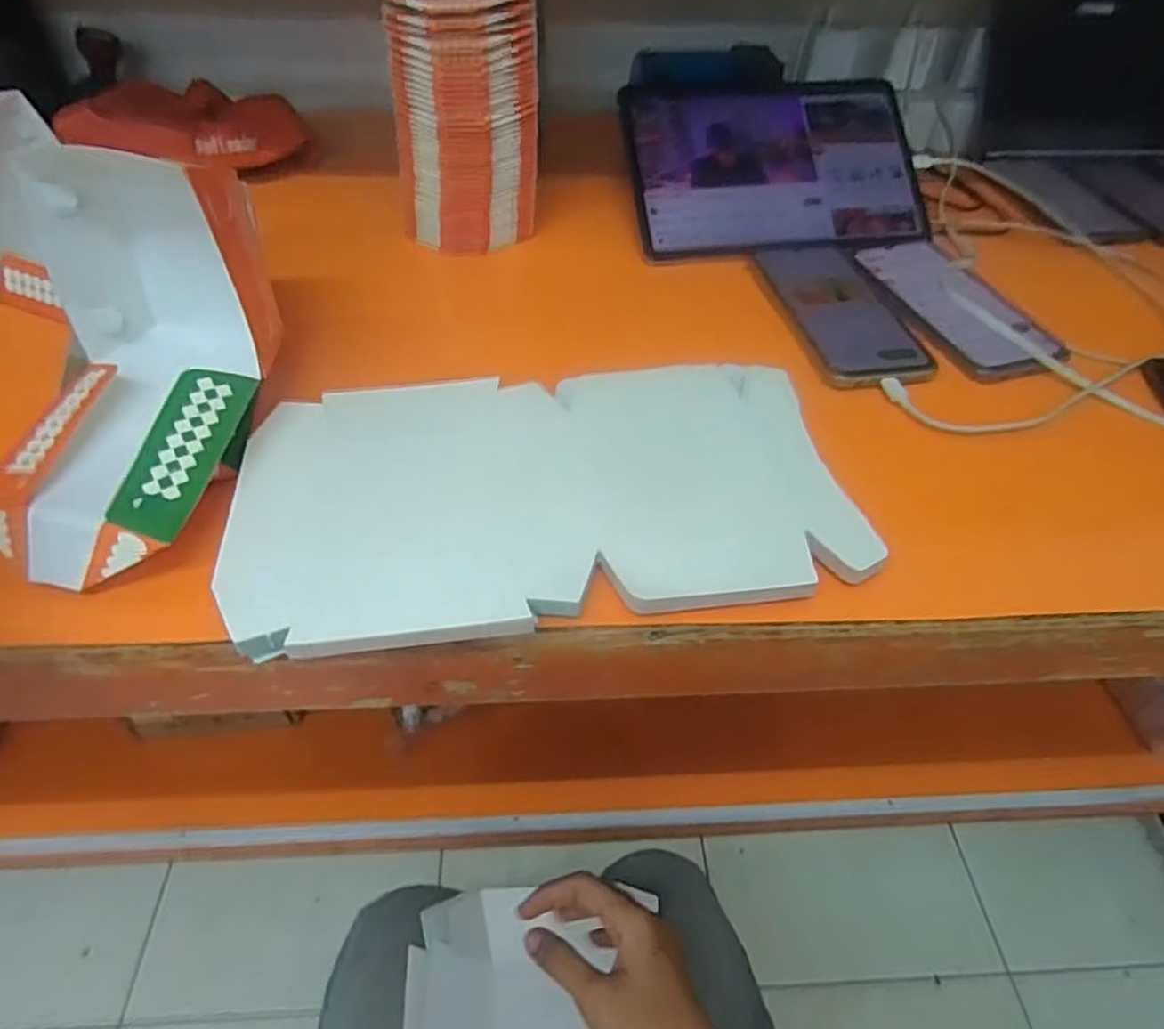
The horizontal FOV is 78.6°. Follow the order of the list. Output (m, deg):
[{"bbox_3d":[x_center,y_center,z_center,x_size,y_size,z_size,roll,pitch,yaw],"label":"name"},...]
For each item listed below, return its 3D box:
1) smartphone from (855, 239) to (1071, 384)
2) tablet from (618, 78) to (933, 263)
[{"bbox_3d":[0.277,-0.164,0.531,0.089,0.015,0.170,-11,48,-12],"label":"smartphone"},{"bbox_3d":[0.164,-0.298,0.605,0.246,0.011,0.163,-7,79,-6],"label":"tablet"}]

